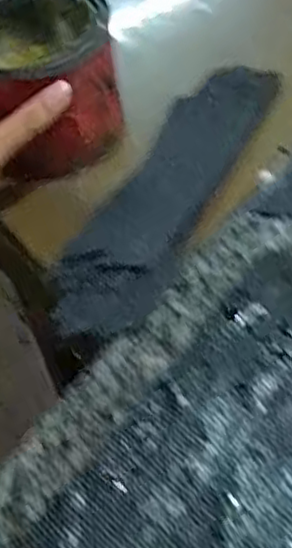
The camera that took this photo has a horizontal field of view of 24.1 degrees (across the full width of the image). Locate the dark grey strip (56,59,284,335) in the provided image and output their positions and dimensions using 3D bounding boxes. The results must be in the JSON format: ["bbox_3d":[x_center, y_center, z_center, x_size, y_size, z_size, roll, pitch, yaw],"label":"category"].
[{"bbox_3d":[0.016,-0.057,0.428,0.063,0.007,0.228,20,57,19],"label":"dark grey strip"}]

